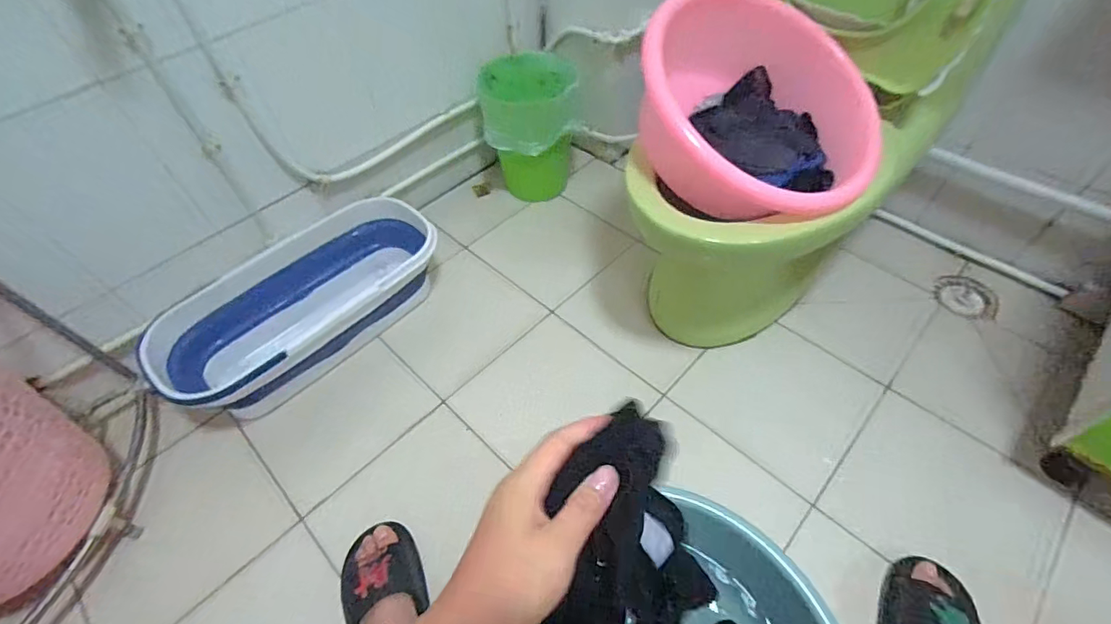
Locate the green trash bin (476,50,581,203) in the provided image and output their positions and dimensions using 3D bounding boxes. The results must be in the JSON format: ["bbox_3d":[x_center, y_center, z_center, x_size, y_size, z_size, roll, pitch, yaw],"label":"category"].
[{"bbox_3d":[-0.055,-0.439,1.244,0.229,0.296,0.205,-6,52,-1],"label":"green trash bin"}]

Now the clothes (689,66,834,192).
[{"bbox_3d":[0.347,-0.283,0.773,0.180,0.061,0.231,-30,56,-18],"label":"clothes"}]

